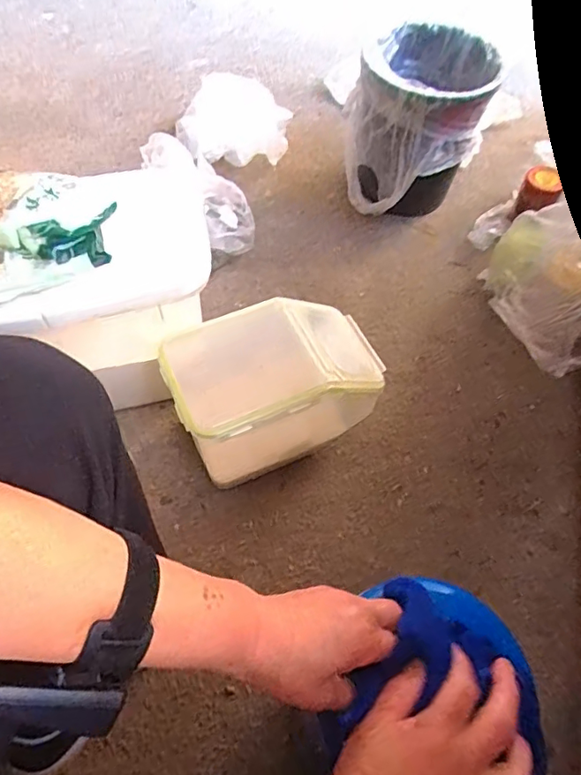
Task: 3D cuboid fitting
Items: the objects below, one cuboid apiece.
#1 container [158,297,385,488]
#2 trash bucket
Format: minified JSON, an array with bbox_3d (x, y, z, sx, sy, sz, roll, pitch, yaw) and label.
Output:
[{"bbox_3d":[-0.015,0.003,0.686,0.251,0.177,0.157,-18,61,-13],"label":"container"},{"bbox_3d":[0.209,-0.444,0.921,0.218,0.241,0.217,1,58,-2],"label":"trash bucket"}]

